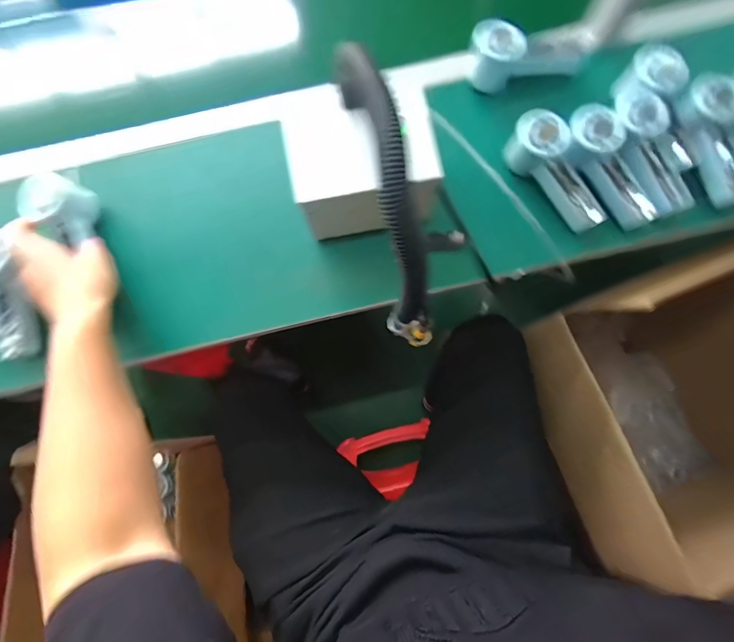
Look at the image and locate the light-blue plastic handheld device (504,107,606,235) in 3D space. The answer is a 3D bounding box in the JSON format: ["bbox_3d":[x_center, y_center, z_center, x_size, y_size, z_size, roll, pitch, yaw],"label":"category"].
[{"bbox_3d":[0.240,-0.186,0.470,0.055,0.056,0.156,-34,93,-5],"label":"light-blue plastic handheld device"}]

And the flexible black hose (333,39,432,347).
[{"bbox_3d":[0.032,-0.074,0.357,0.042,0.294,0.082,-17,35,-2],"label":"flexible black hose"}]

